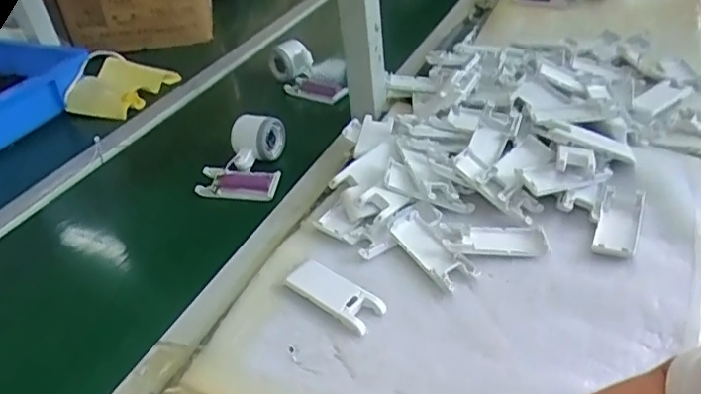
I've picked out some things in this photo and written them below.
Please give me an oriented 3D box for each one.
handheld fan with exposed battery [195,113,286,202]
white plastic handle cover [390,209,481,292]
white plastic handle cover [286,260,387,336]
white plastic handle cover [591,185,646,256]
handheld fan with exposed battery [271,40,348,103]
[{"bbox_3d":[-0.140,-0.055,0.722,0.100,0.052,0.114,-1,37,8],"label":"handheld fan with exposed battery"},{"bbox_3d":[0.081,0.051,0.572,0.041,0.015,0.106,-23,39,-20],"label":"white plastic handle cover"},{"bbox_3d":[-0.014,0.089,0.533,0.091,0.019,0.039,23,46,34],"label":"white plastic handle cover"},{"bbox_3d":[0.273,0.024,0.573,0.038,0.009,0.100,13,41,24],"label":"white plastic handle cover"},{"bbox_3d":[-0.065,-0.200,0.906,0.060,0.064,0.170,-26,41,-24],"label":"handheld fan with exposed battery"}]

